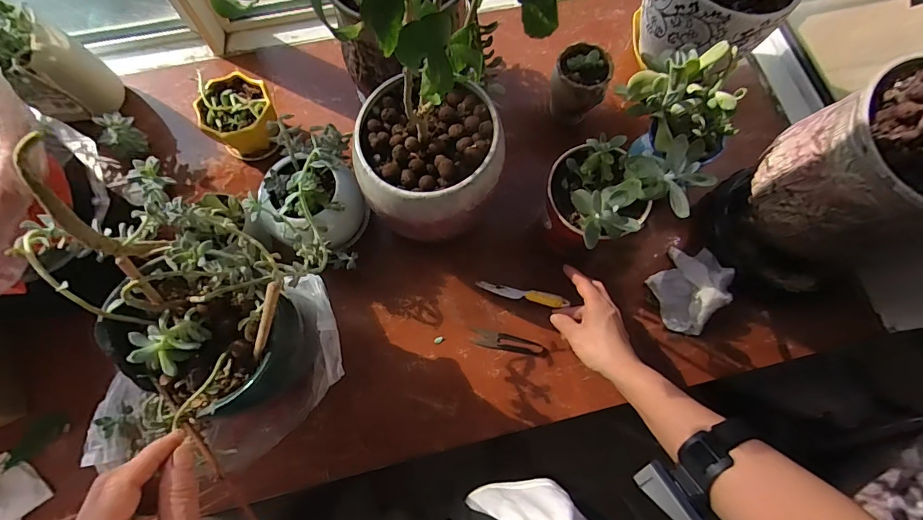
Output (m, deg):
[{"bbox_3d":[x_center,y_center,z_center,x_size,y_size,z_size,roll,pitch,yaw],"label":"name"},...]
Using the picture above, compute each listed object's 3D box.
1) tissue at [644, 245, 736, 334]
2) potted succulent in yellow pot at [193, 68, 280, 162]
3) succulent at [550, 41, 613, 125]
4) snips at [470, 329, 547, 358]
[{"bbox_3d":[0.321,0.032,0.599,0.090,0.049,0.122,38,76,10],"label":"tissue"},{"bbox_3d":[-0.326,-0.209,0.640,0.103,0.082,0.119,-30,75,-9],"label":"potted succulent in yellow pot"},{"bbox_3d":[0.173,-0.258,0.646,0.076,0.099,0.075,0,73,0],"label":"succulent"},{"bbox_3d":[0.066,0.115,0.595,0.104,0.004,0.023,9,73,2],"label":"snips"}]

